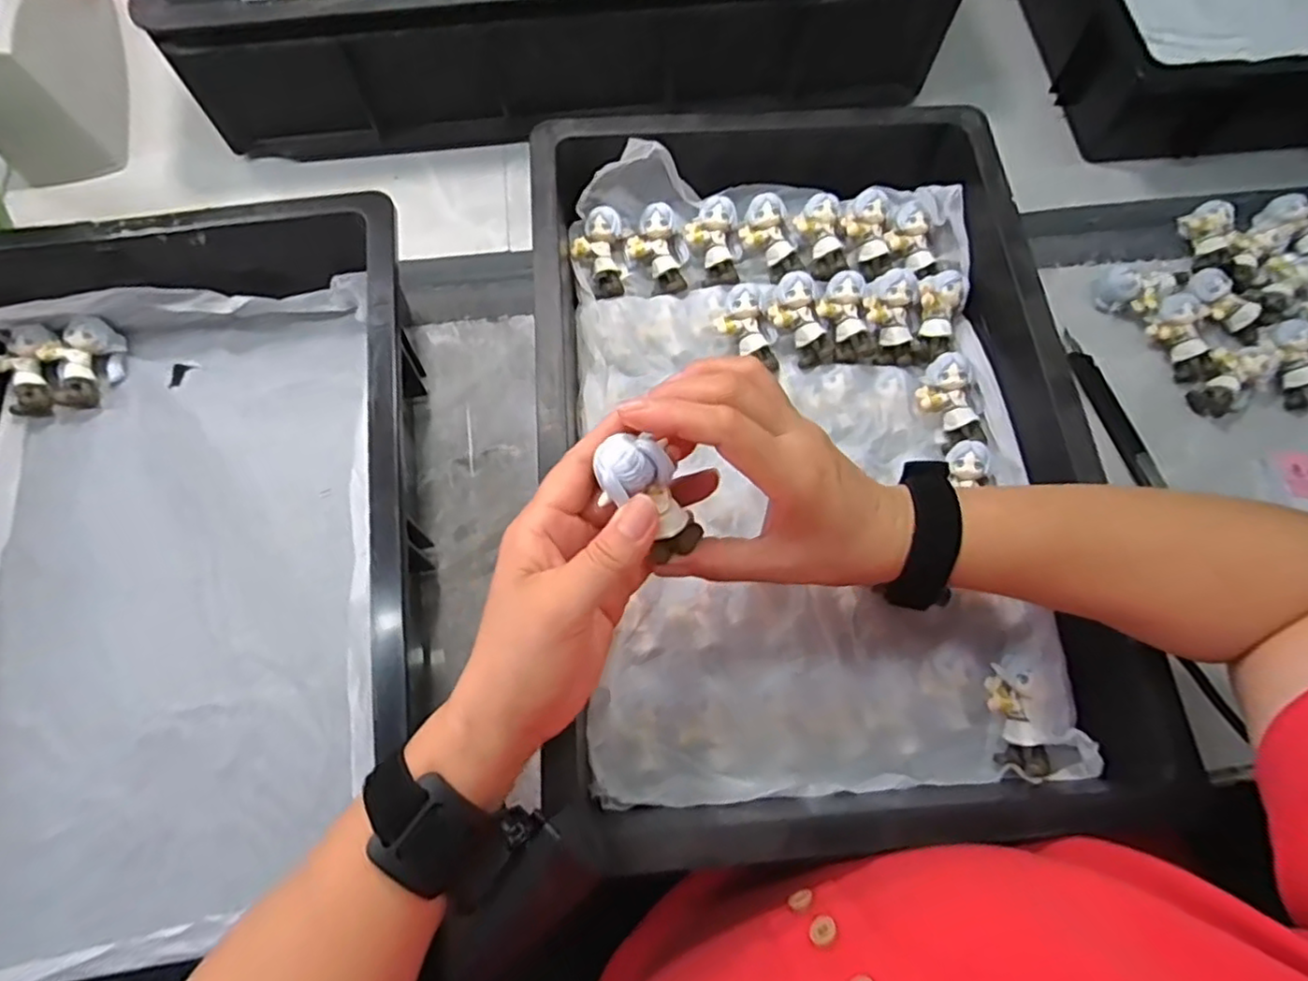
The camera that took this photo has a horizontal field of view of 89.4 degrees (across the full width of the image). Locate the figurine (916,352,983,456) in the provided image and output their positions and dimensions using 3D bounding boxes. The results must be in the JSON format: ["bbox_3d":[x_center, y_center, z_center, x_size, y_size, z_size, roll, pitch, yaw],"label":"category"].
[{"bbox_3d":[0.199,-0.060,0.444,0.033,0.022,0.062,-12,88,-6],"label":"figurine"}]

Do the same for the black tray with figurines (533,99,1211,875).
[{"bbox_3d":[0.090,-0.054,0.420,0.309,0.075,0.488,-4,70,-3],"label":"black tray with figurines"}]

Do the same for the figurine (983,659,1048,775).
[{"bbox_3d":[0.204,0.128,0.377,0.023,0.030,0.061,-5,71,-3],"label":"figurine"}]

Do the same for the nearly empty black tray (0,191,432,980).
[{"bbox_3d":[-0.303,0.052,0.389,0.344,0.104,0.431,-10,71,-5],"label":"nearly empty black tray"}]

